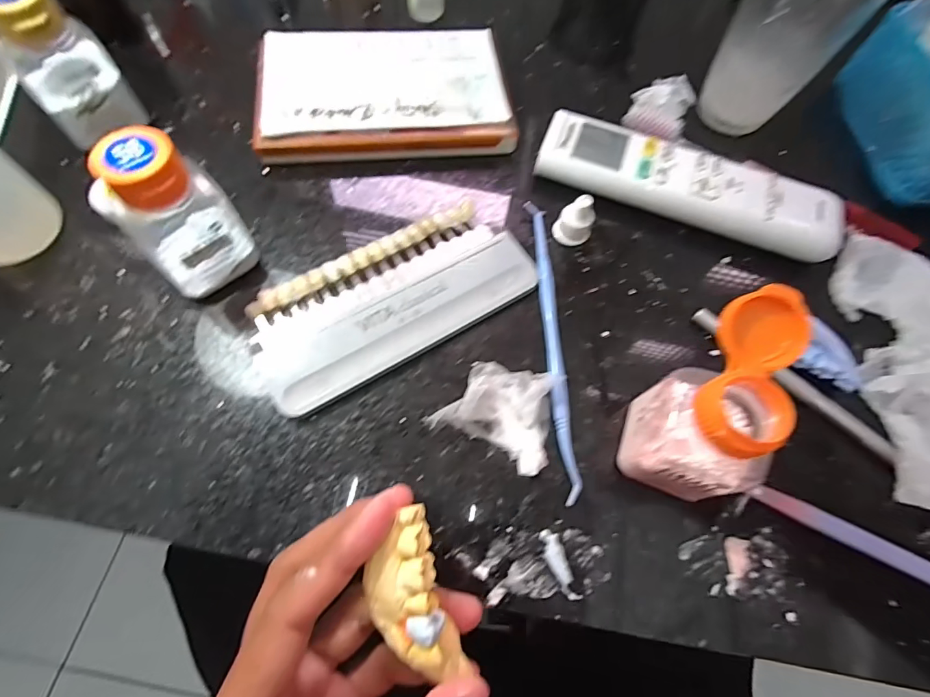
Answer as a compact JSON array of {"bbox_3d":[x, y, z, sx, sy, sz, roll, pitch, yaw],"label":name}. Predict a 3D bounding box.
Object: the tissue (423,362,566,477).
[{"bbox_3d":[0.016,0.027,0.211,0.055,0.013,0.047,21,66,5],"label":"tissue"}]

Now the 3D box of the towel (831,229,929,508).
[{"bbox_3d":[0.233,-0.003,0.219,0.059,0.039,0.155,3,66,-3],"label":"towel"}]

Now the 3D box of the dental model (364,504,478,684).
[{"bbox_3d":[-0.018,0.087,0.151,0.025,0.021,0.058,-17,85,-8],"label":"dental model"}]

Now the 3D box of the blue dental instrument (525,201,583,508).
[{"bbox_3d":[0.045,-0.007,0.231,0.009,0.006,0.164,-1,66,-5],"label":"blue dental instrument"}]

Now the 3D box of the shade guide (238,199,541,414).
[{"bbox_3d":[-0.037,-0.027,0.232,0.146,0.011,0.065,-30,71,-16],"label":"shade guide"}]

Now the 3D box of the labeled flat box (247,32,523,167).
[{"bbox_3d":[-0.050,-0.162,0.281,0.149,0.022,0.095,-8,67,-8],"label":"labeled flat box"}]

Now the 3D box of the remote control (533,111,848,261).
[{"bbox_3d":[0.131,-0.096,0.266,0.175,0.019,0.047,22,66,6],"label":"remote control"}]

